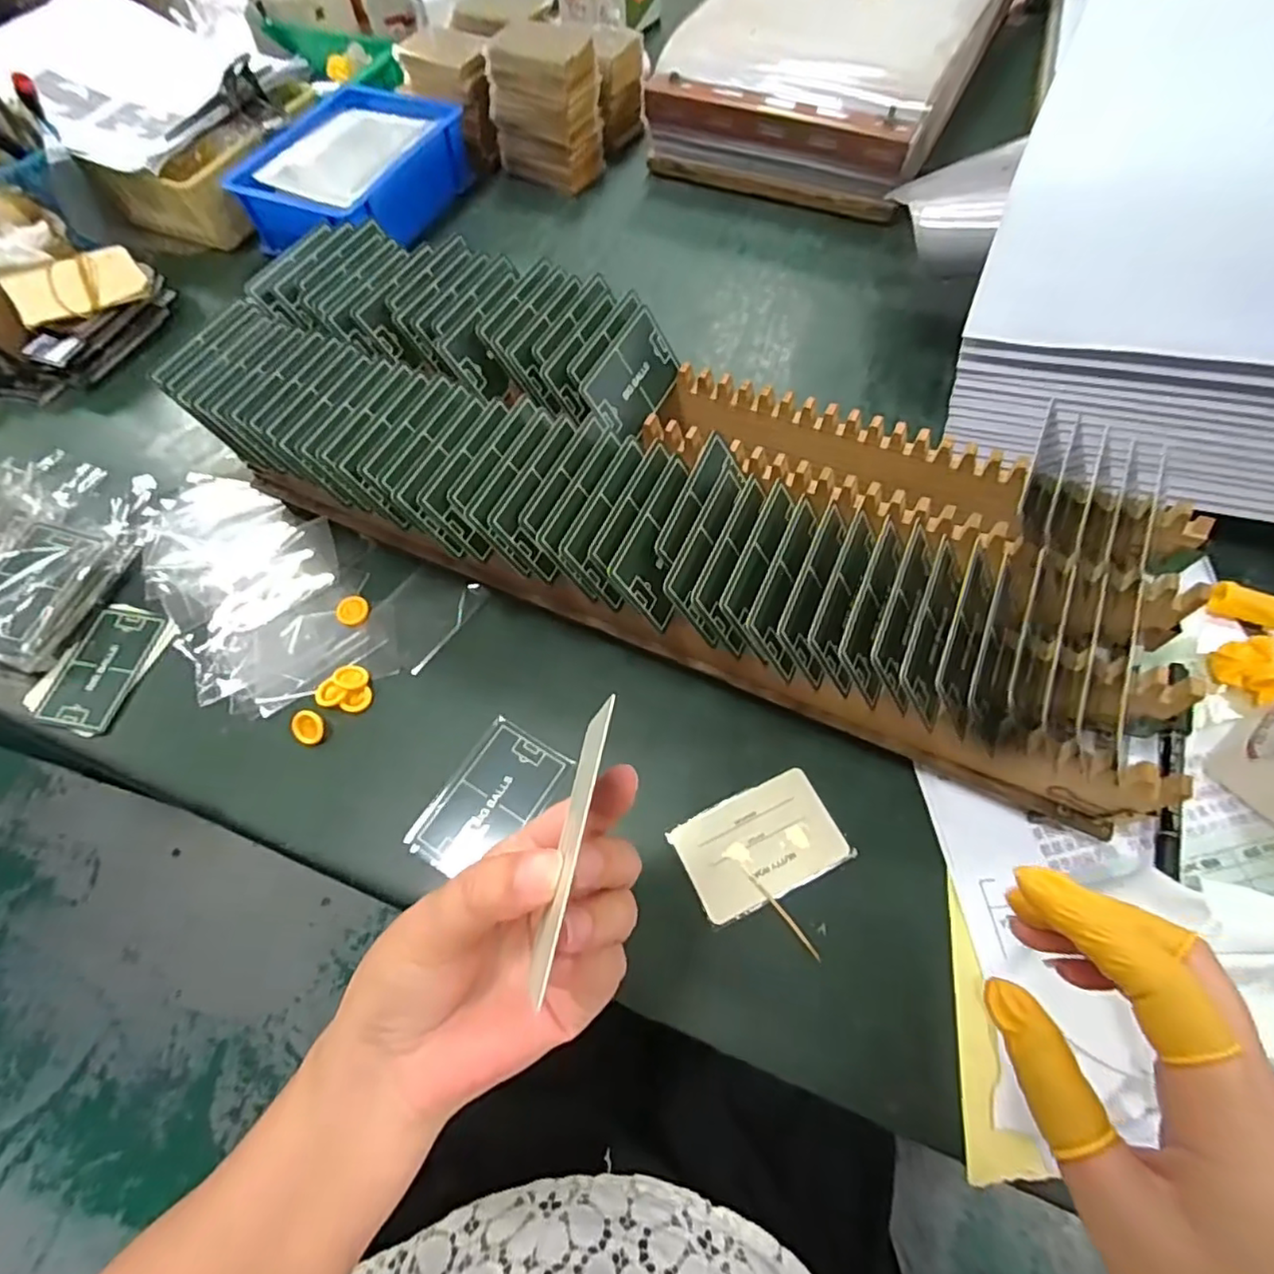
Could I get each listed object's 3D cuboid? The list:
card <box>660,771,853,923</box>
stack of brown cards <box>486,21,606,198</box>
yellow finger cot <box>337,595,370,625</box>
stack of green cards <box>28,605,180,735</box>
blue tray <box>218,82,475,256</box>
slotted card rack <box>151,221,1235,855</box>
[{"bbox_3d":[0.067,0.113,0.347,0.084,0.004,0.054,-25,62,-9],"label":"card"},{"bbox_3d":[-0.087,-0.515,0.613,0.093,0.114,0.061,24,67,14],"label":"stack of brown cards"},{"bbox_3d":[-0.192,-0.018,0.425,0.020,0.004,0.021,-1,63,2],"label":"yellow finger cot"},{"bbox_3d":[-0.352,0.020,0.418,0.066,0.006,0.086,22,66,14],"label":"stack of green cards"},{"bbox_3d":[-0.266,-0.450,0.612,0.151,0.055,0.197,19,66,12],"label":"blue tray"},{"bbox_3d":[0.014,-0.089,0.391,0.603,0.107,0.192,22,67,14],"label":"slotted card rack"}]

